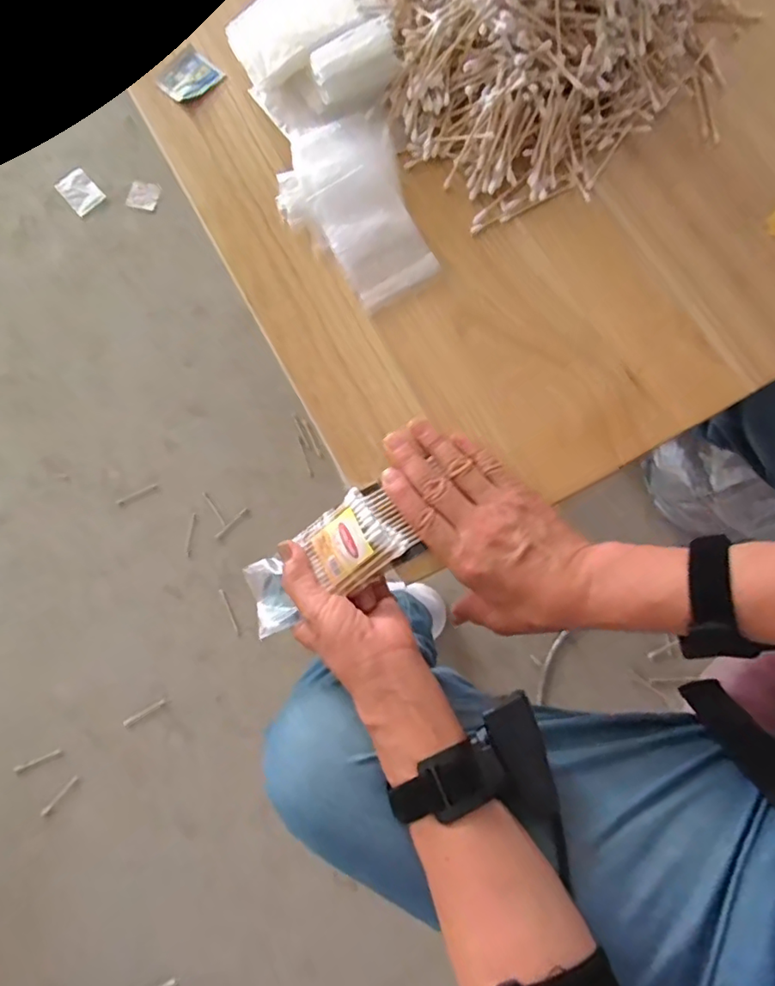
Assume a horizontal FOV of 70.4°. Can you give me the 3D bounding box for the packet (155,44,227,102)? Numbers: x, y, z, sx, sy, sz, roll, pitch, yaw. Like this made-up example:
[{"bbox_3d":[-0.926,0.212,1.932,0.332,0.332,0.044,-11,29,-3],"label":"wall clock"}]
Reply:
[{"bbox_3d":[-0.182,-0.382,0.504,0.050,0.007,0.048,-43,79,-6],"label":"packet"}]

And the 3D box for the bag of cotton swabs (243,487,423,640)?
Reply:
[{"bbox_3d":[-0.048,0.050,0.411,0.134,0.027,0.060,-33,78,20],"label":"bag of cotton swabs"}]

